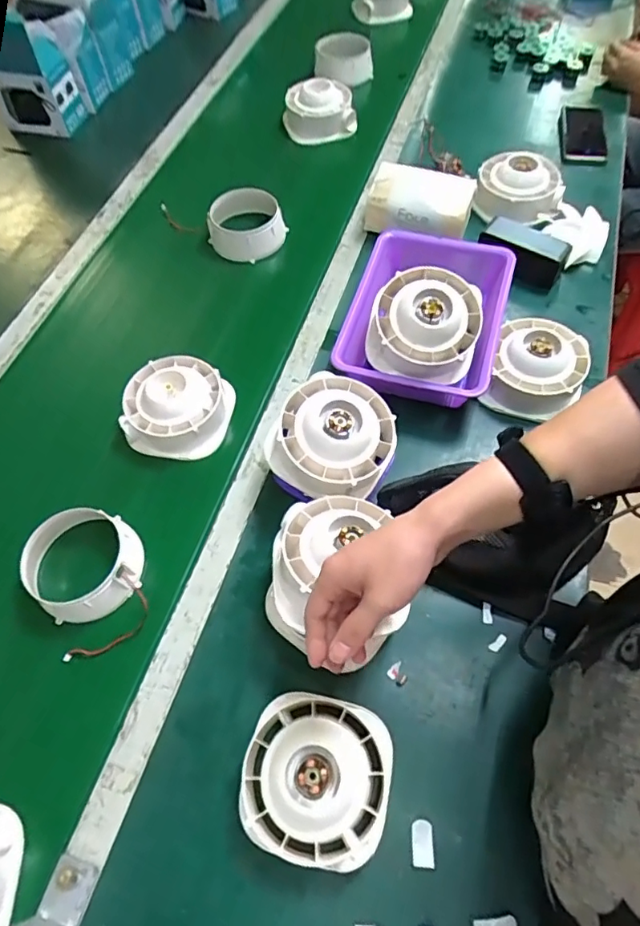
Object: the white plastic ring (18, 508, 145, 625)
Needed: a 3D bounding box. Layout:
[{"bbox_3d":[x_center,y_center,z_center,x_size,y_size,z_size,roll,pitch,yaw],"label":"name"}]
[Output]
[{"bbox_3d":[-0.271,0.117,0.613,0.123,0.063,0.113,-1,61,2],"label":"white plastic ring"}]

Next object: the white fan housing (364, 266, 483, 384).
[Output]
[{"bbox_3d":[0.131,-0.174,0.669,0.136,0.070,0.138,15,82,10],"label":"white fan housing"}]

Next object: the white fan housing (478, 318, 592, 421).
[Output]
[{"bbox_3d":[0.292,-0.131,0.708,0.115,0.067,0.133,18,63,12],"label":"white fan housing"}]

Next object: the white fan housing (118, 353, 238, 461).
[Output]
[{"bbox_3d":[-0.195,-0.084,0.714,0.134,0.064,0.128,8,62,7],"label":"white fan housing"}]

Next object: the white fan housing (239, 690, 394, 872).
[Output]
[{"bbox_3d":[-0.002,0.292,0.501,0.132,0.074,0.131,-1,61,2],"label":"white fan housing"}]

